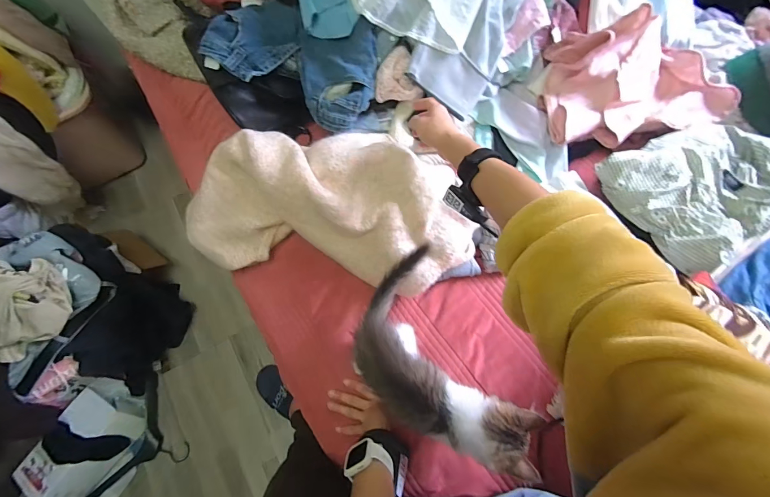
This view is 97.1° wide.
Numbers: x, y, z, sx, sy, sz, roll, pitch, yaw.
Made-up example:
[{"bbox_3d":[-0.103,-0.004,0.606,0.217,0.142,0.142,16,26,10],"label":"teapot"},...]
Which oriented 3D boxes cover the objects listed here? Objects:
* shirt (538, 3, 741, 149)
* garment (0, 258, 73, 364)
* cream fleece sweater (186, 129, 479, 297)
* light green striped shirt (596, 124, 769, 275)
[{"bbox_3d":[0.519,-0.343,0.684,0.362,0.136,0.210,-7,70,-2],"label":"shirt"},{"bbox_3d":[-0.882,0.140,0.768,0.264,0.139,0.216,-2,70,0],"label":"garment"},{"bbox_3d":[-0.102,-0.097,0.655,0.555,0.118,0.300,9,71,4],"label":"cream fleece sweater"},{"bbox_3d":[0.599,-0.111,0.639,0.286,0.060,0.255,-22,72,-7],"label":"light green striped shirt"}]

